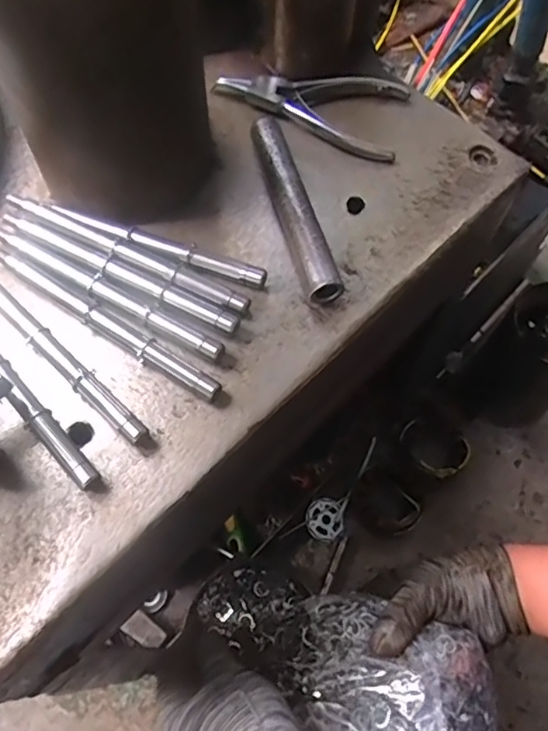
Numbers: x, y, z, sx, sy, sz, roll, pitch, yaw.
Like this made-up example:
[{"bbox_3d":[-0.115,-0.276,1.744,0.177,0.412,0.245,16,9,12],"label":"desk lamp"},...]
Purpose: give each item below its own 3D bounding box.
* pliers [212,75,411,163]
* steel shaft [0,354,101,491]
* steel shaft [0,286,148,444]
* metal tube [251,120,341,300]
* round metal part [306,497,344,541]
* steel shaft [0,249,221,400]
[{"bbox_3d":[0.036,-0.198,0.417,0.137,0.013,0.075,31,67,13],"label":"pliers"},{"bbox_3d":[-0.147,0.007,0.313,0.011,0.012,0.161,-40,71,-19],"label":"steel shaft"},{"bbox_3d":[-0.127,-0.011,0.322,0.159,0.012,0.012,41,69,17],"label":"steel shaft"},{"bbox_3d":[0.010,-0.101,0.363,0.019,0.020,0.139,-15,65,-9],"label":"metal tube"},{"bbox_3d":[0.065,0.193,0.717,0.049,0.006,0.049,1,63,-1],"label":"round metal part"},{"bbox_3d":[-0.098,-0.025,0.328,0.161,0.010,0.013,32,67,14],"label":"steel shaft"}]

